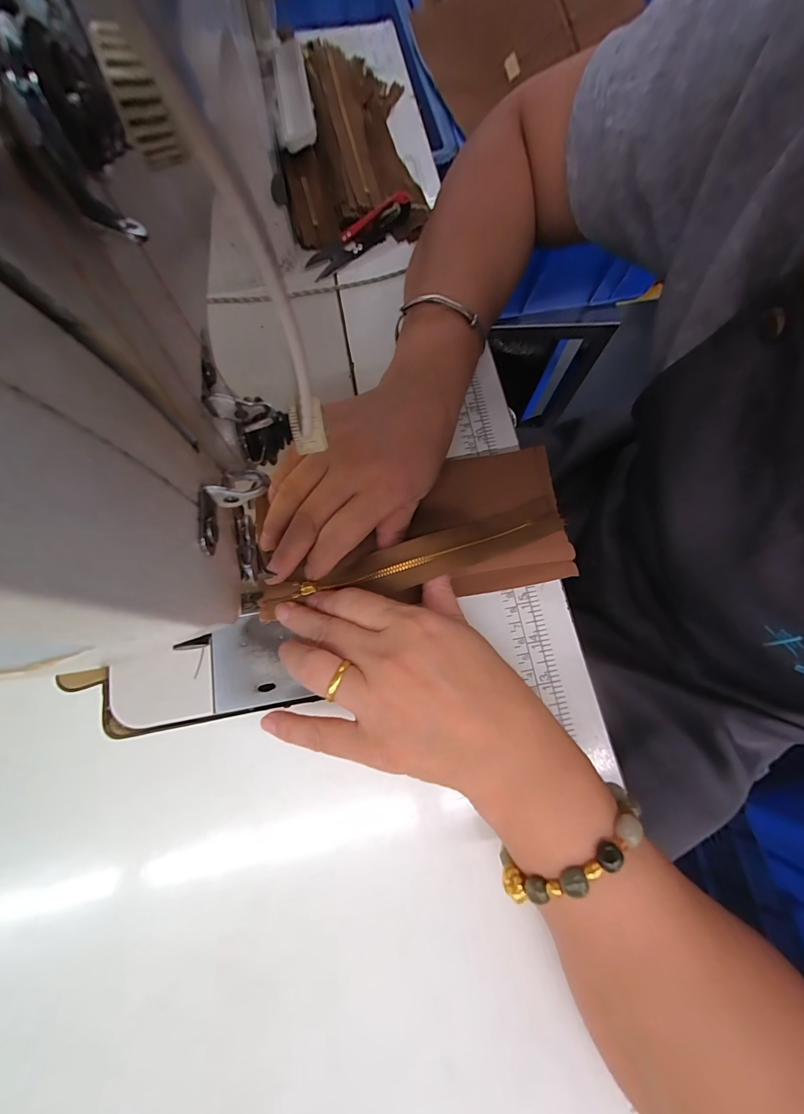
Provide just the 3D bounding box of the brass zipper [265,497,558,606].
[{"bbox_3d":[0.012,0.000,0.248,0.203,0.026,0.032,-16,75,-7],"label":"brass zipper"}]

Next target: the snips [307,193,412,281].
[{"bbox_3d":[-0.036,-0.279,0.334,0.105,0.020,0.021,-37,78,-11],"label":"snips"}]

